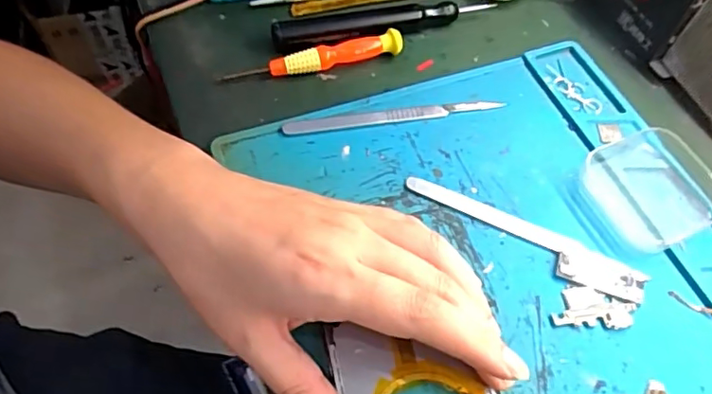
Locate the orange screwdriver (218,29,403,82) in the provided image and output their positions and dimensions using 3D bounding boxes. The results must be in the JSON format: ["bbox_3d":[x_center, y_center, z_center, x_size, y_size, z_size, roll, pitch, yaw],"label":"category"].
[{"bbox_3d":[-0.026,-0.086,0.350,0.113,0.015,0.013,-10,59,-9],"label":"orange screwdriver"}]

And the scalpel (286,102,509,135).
[{"bbox_3d":[0.022,-0.048,0.333,0.130,0.004,0.010,-7,59,-7],"label":"scalpel"}]

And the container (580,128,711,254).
[{"bbox_3d":[0.161,-0.005,0.307,0.060,0.017,0.062,-20,61,-14],"label":"container"}]

